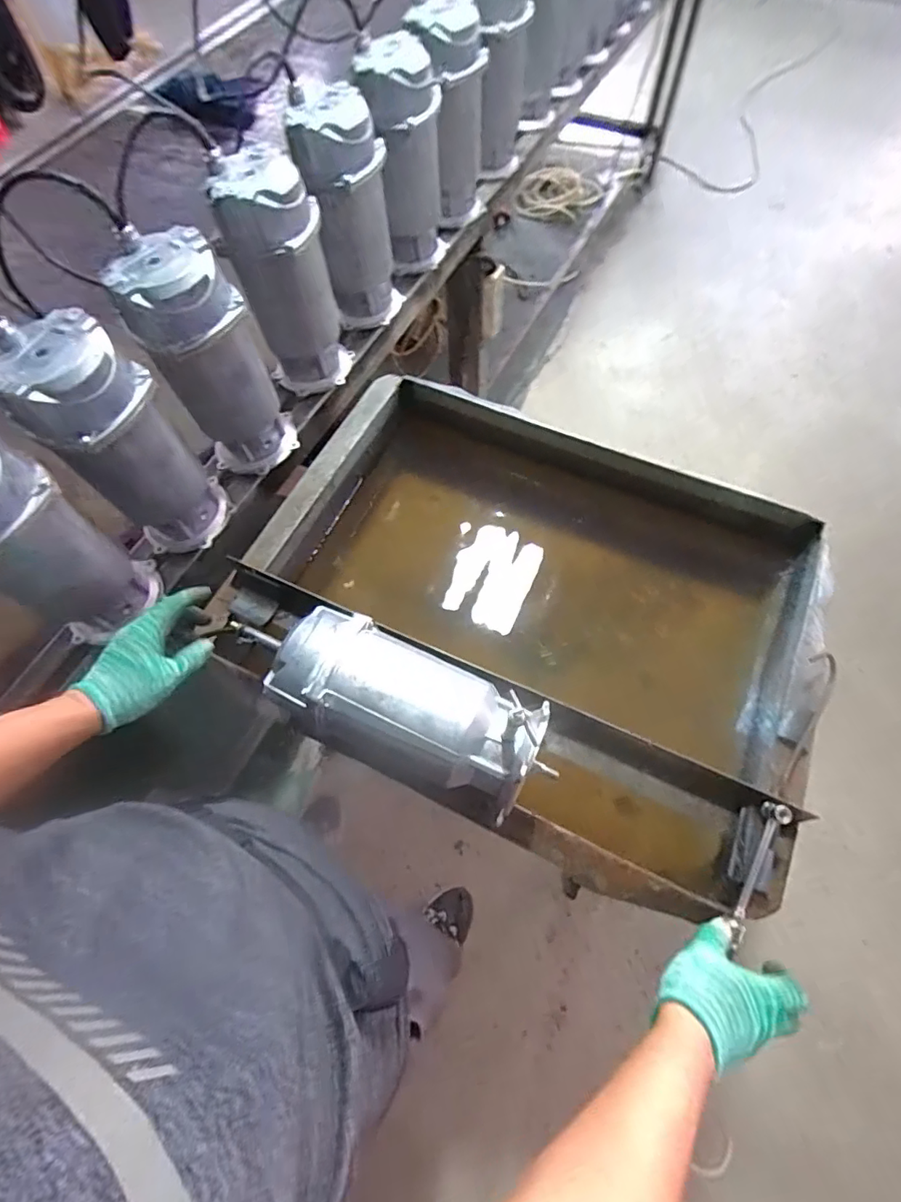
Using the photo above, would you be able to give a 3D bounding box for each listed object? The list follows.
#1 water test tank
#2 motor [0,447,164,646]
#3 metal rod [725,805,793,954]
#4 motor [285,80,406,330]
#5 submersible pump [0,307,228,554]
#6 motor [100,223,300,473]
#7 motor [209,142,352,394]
[{"bbox_3d":[0.097,0.015,0.810,0.747,0.258,0.590,23,68,12],"label":"water test tank"},{"bbox_3d":[-0.463,-0.061,0.604,0.110,0.292,0.129,31,70,15],"label":"motor"},{"bbox_3d":[0.316,0.283,0.551,0.019,0.027,0.152,23,80,12],"label":"metal rod"},{"bbox_3d":[-0.159,-0.605,0.853,0.132,0.291,0.119,-17,66,-6],"label":"motor"},{"bbox_3d":[-0.393,-0.181,0.657,0.127,0.289,0.119,-19,66,-7],"label":"submersible pump"},{"bbox_3d":[-0.317,-0.310,0.719,0.132,0.290,0.109,-30,68,-11],"label":"motor"},{"bbox_3d":[-0.239,-0.461,0.792,0.128,0.296,0.122,-16,66,-5],"label":"motor"}]

